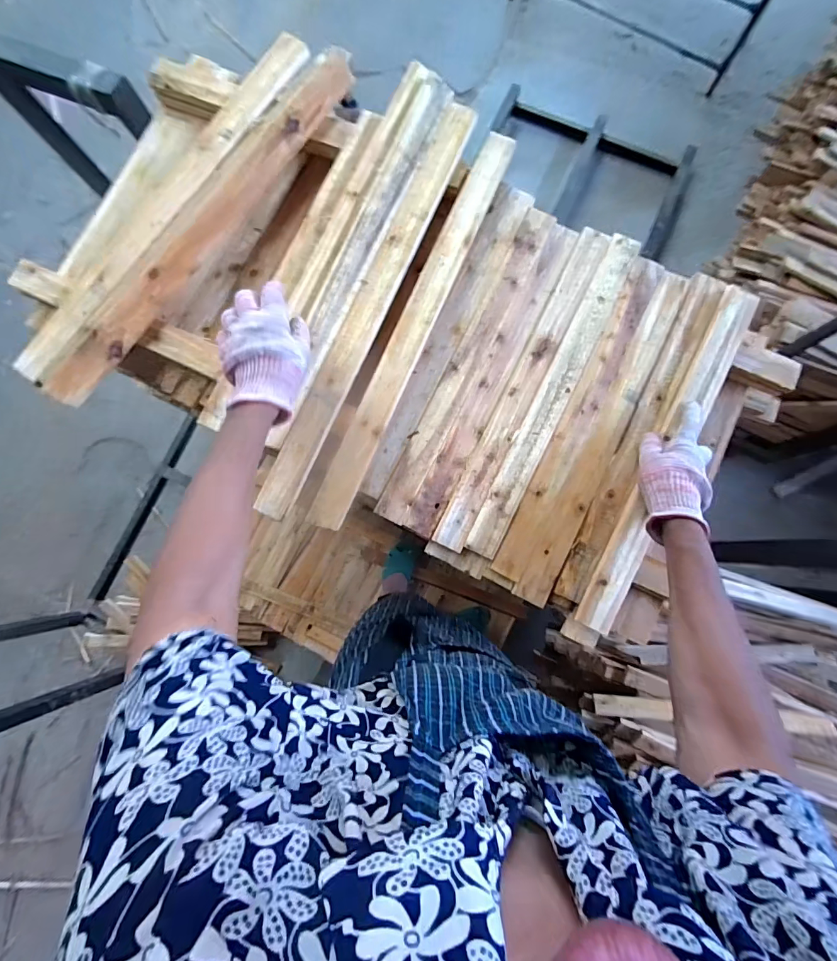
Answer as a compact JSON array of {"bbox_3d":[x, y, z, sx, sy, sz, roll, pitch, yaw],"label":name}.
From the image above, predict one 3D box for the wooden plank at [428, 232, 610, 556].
[{"bbox_3d":[0.148,-0.133,0.574,0.044,0.026,0.488,27,81,0],"label":"wooden plank"}]

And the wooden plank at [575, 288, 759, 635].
[{"bbox_3d":[0.326,-0.036,0.536,0.041,0.022,0.485,28,84,0],"label":"wooden plank"}]

